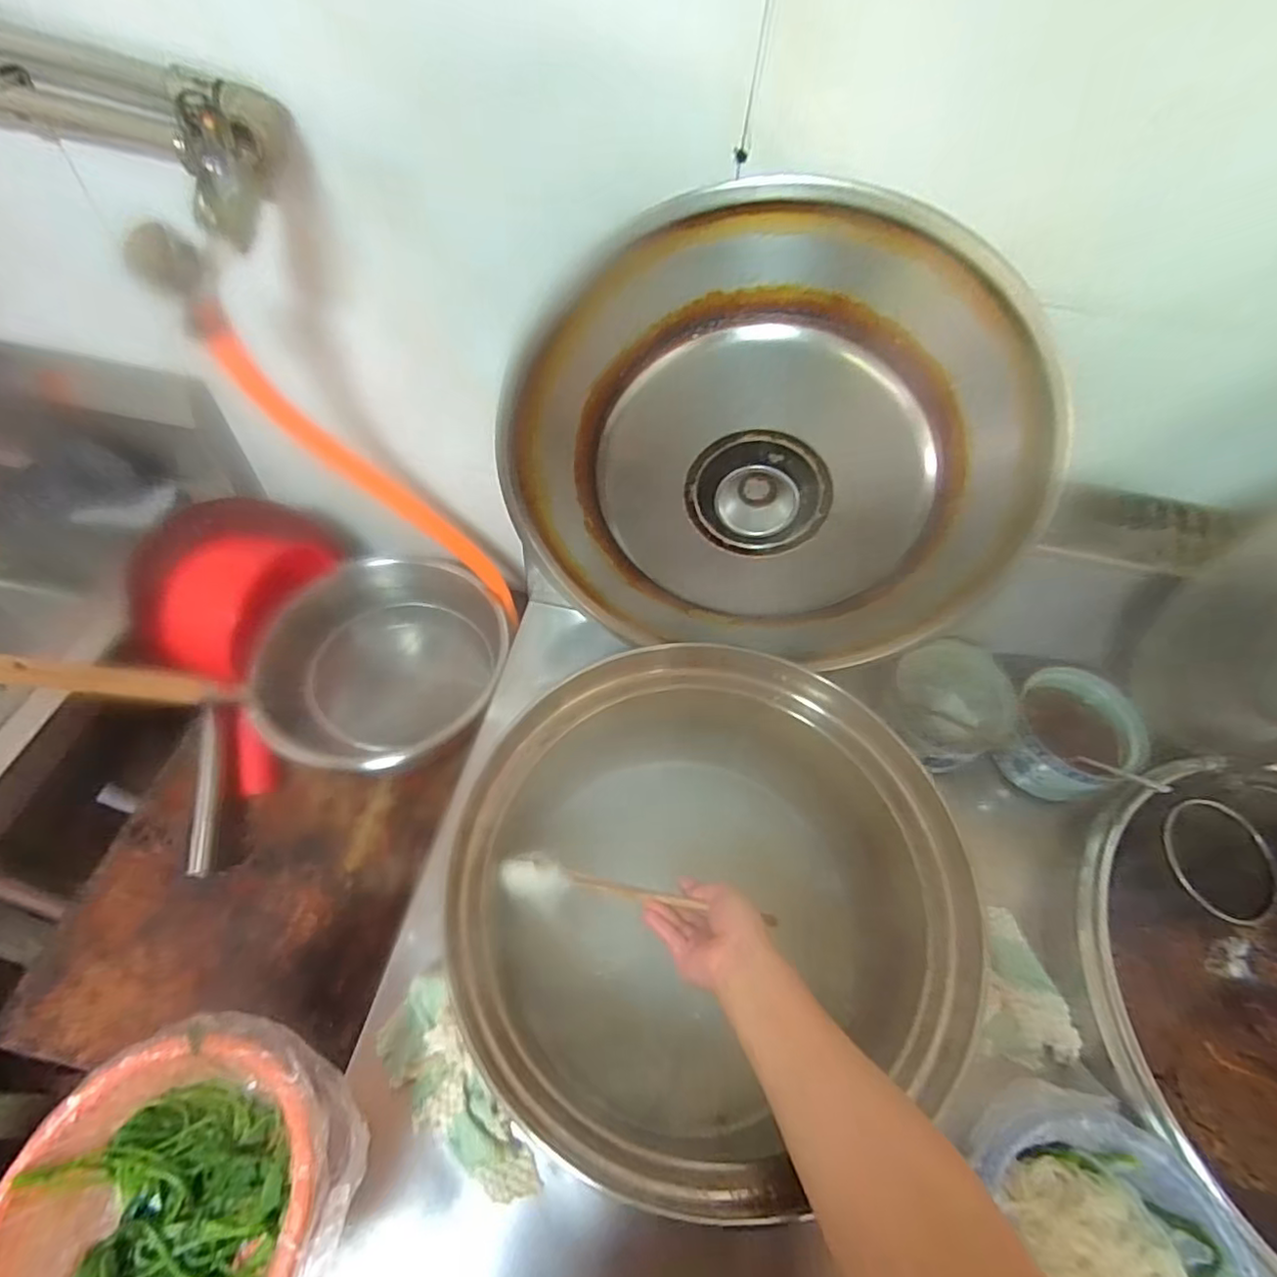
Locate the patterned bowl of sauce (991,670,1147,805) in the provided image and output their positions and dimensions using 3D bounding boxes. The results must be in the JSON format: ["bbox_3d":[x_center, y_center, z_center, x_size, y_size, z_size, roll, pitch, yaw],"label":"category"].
[{"bbox_3d":[0.419,0.100,0.635,0.107,0.073,0.110,2,56,-3],"label":"patterned bowl of sauce"}]

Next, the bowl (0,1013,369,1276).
[{"bbox_3d":[-0.274,0.340,0.380,0.194,0.079,0.179,2,56,-3],"label":"bowl"}]

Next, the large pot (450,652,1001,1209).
[{"bbox_3d":[0.051,0.252,0.661,0.431,0.268,0.432,2,56,-3],"label":"large pot"}]

